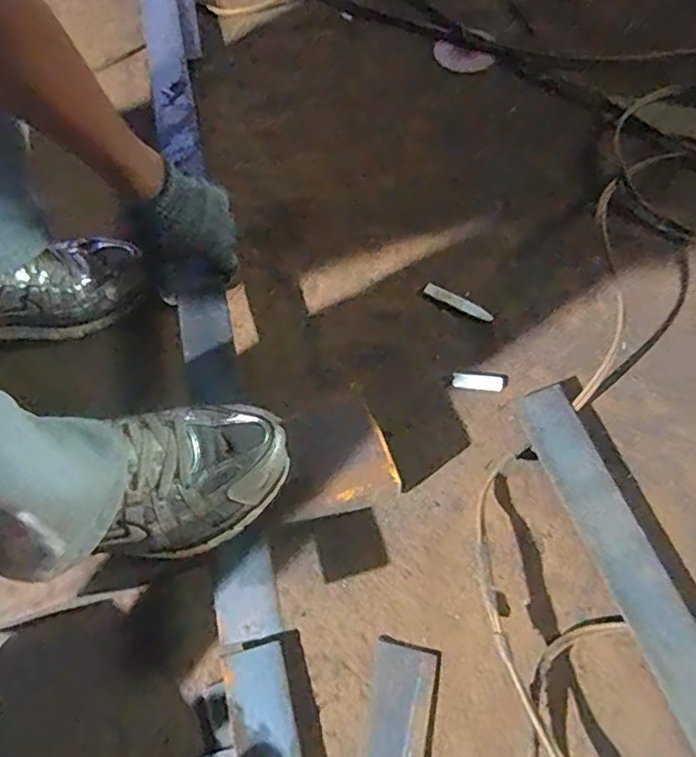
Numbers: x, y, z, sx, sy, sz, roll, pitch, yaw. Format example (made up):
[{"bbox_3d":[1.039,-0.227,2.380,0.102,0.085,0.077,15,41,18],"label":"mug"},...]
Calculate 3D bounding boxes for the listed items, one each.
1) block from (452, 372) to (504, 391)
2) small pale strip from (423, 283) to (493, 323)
[{"bbox_3d":[0.124,0.003,0.576,0.047,0.004,0.016,7,65,7],"label":"block"},{"bbox_3d":[0.113,-0.078,0.613,0.075,0.004,0.013,29,70,16],"label":"small pale strip"}]

